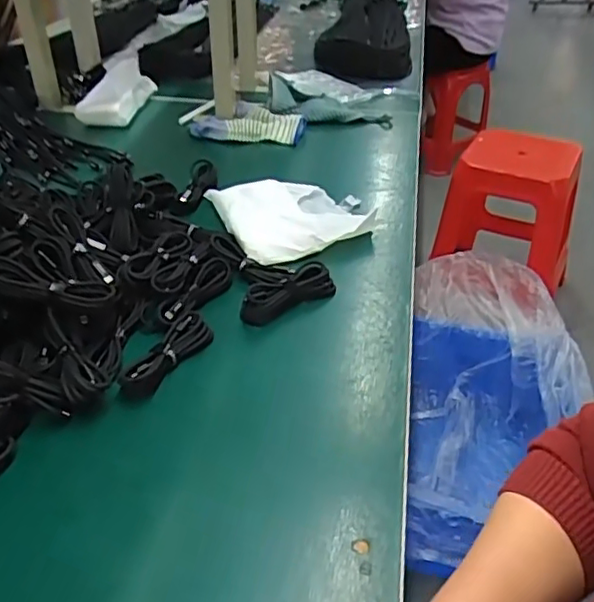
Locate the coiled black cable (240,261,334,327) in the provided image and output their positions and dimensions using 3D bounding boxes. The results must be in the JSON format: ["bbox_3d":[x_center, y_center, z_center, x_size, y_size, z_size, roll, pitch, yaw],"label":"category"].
[{"bbox_3d":[-0.009,-0.010,0.633,0.113,0.034,0.043,-30,46,-34],"label":"coiled black cable"}]

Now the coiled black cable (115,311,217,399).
[{"bbox_3d":[-0.120,0.050,0.560,0.035,0.016,0.119,17,40,21],"label":"coiled black cable"}]

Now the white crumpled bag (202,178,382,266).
[{"bbox_3d":[-0.001,-0.117,0.768,0.191,0.035,0.174,-16,40,-20],"label":"white crumpled bag"}]

